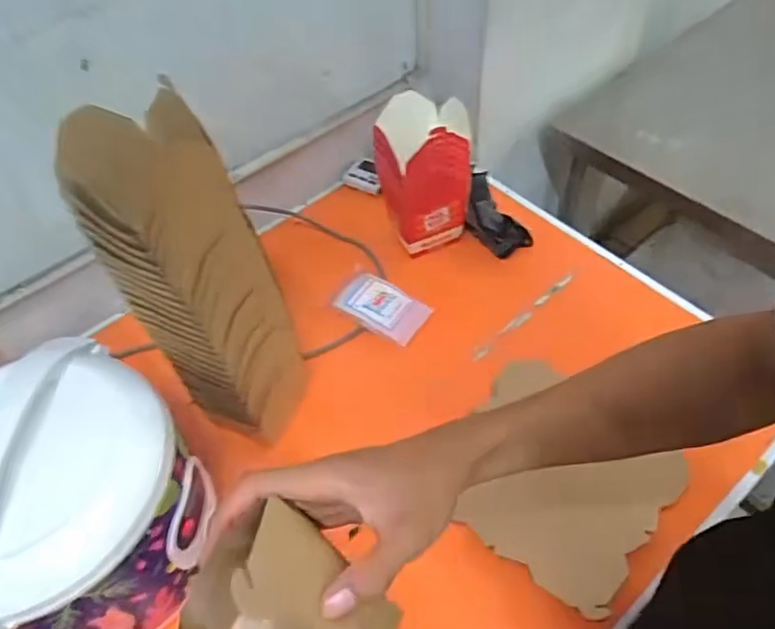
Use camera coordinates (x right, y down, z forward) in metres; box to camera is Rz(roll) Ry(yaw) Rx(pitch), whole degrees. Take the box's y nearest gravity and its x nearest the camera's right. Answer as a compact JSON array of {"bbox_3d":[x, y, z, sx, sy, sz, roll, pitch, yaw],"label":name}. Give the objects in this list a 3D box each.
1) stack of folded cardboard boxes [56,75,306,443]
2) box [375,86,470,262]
[{"bbox_3d":[-0.185,-0.032,0.605,0.126,0.350,0.138,35,62,28],"label":"stack of folded cardboard boxes"},{"bbox_3d":[0.052,-0.210,0.914,0.140,0.233,0.105,-15,56,-7],"label":"box"}]

